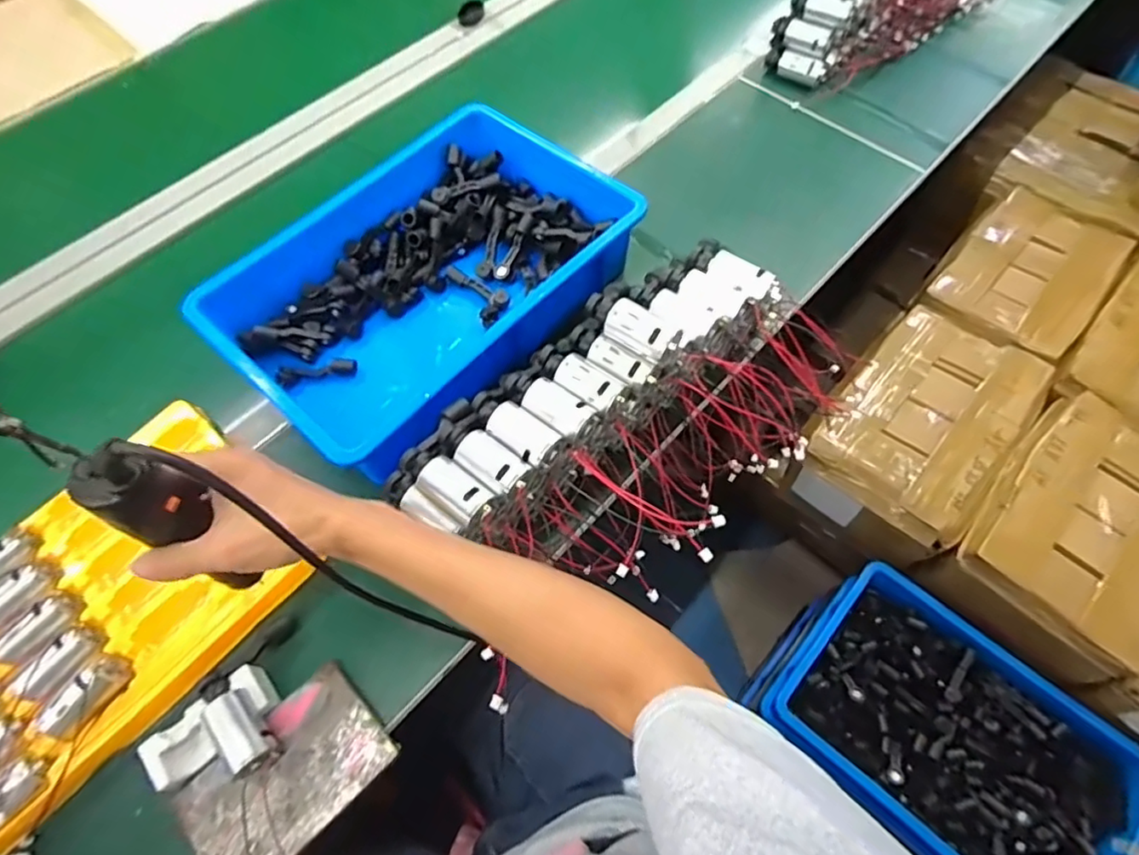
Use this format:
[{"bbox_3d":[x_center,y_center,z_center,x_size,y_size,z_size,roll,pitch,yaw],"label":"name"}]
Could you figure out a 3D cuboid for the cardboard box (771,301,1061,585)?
[{"bbox_3d":[0.539,0.032,0.981,0.241,0.218,0.377,36,69,18],"label":"cardboard box"}]

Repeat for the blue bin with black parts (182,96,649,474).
[{"bbox_3d":[-0.143,-0.169,0.662,0.279,0.093,0.428,39,70,19],"label":"blue bin with black parts"}]

